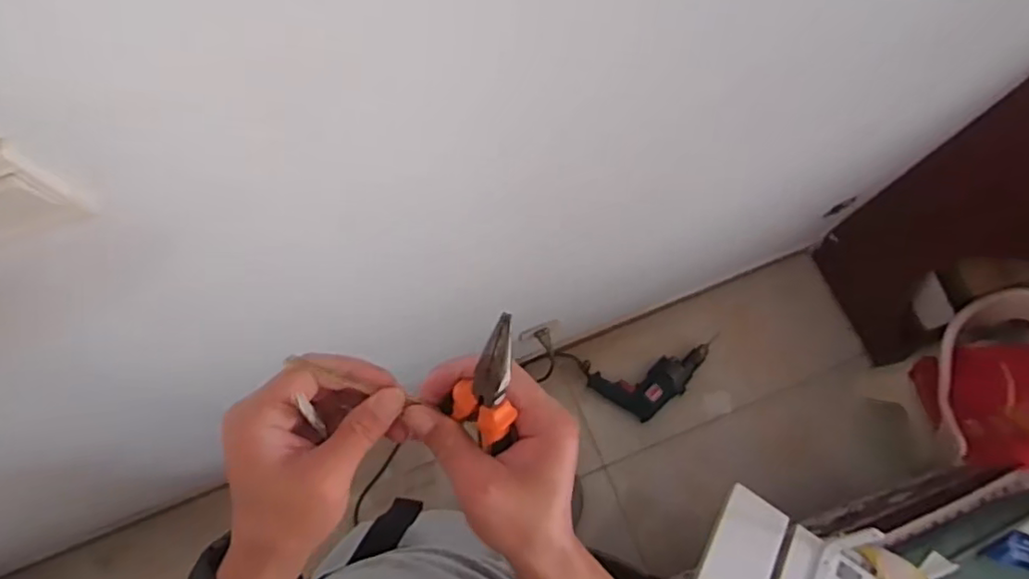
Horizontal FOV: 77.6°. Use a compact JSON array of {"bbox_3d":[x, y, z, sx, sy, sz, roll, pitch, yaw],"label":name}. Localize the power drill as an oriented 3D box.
[{"bbox_3d":[0.368,0.228,1.605,0.334,0.082,0.149,-24,75,7],"label":"power drill"}]

